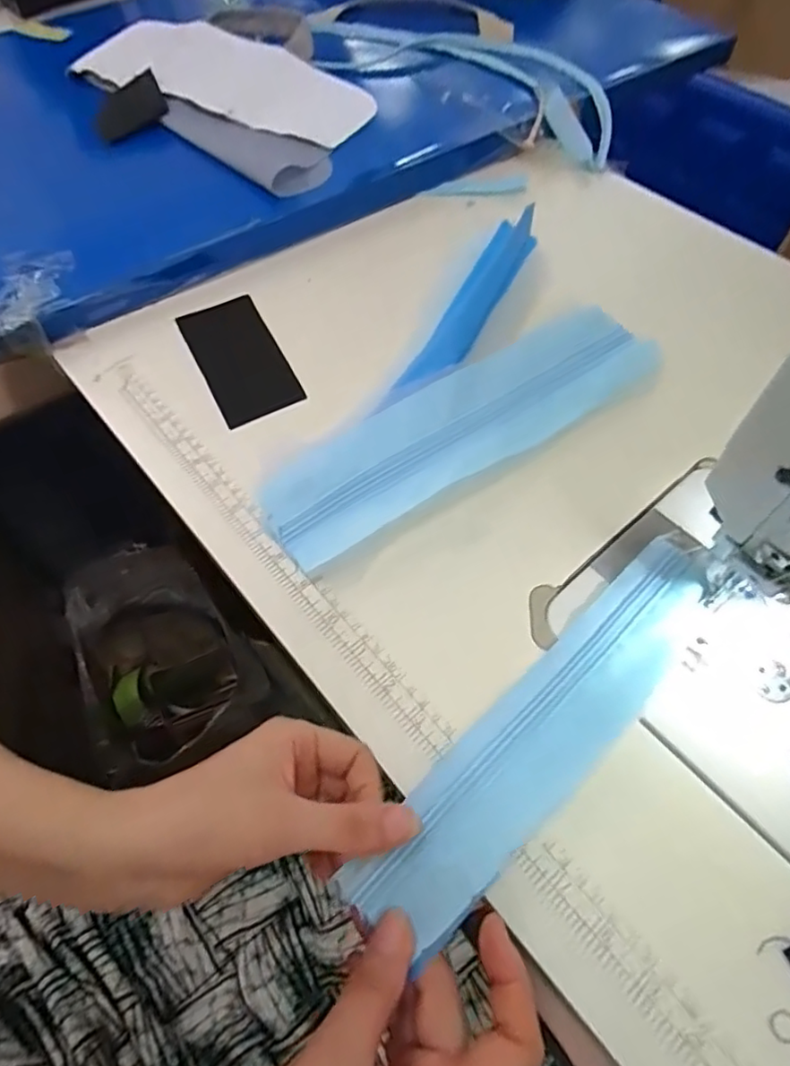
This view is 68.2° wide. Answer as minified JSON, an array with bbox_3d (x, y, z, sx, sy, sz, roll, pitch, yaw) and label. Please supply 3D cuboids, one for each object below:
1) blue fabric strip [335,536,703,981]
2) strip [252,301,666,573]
[{"bbox_3d":[0.086,0.101,0.312,0.261,0.009,0.056,-38,61,-20],"label":"blue fabric strip"},{"bbox_3d":[0.055,-0.077,0.413,0.309,0.018,0.075,-30,74,-16],"label":"strip"}]

